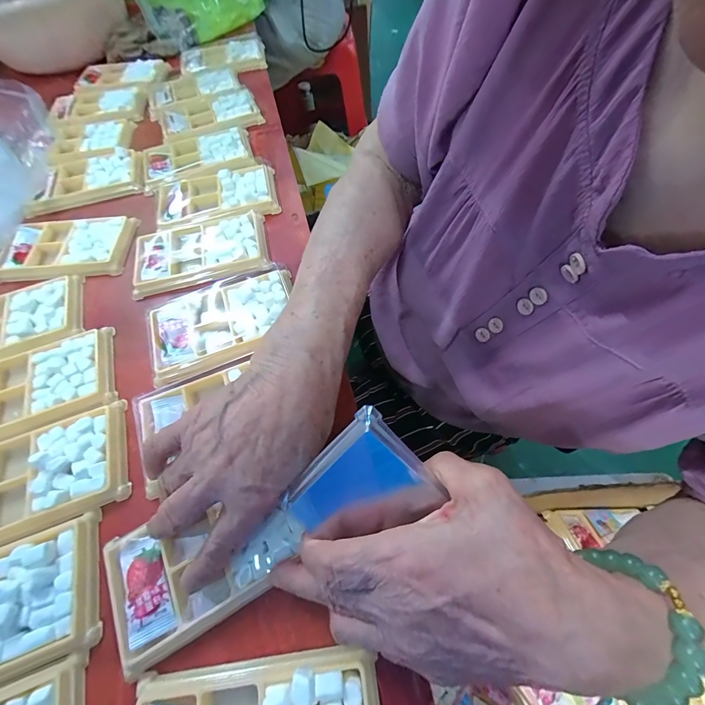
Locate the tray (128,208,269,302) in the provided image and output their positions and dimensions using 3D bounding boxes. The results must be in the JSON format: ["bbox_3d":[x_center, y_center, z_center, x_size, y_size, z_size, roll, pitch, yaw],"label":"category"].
[{"bbox_3d":[-0.158,-0.104,0.345,0.134,0.012,0.079,-13,63,-2],"label":"tray"}]

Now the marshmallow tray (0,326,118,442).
[{"bbox_3d":[-0.275,0.033,0.284,0.136,0.015,0.078,-21,64,-7],"label":"marshmallow tray"}]

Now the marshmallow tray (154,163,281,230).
[{"bbox_3d":[-0.159,-0.179,0.385,0.142,0.021,0.081,-13,63,-3],"label":"marshmallow tray"}]

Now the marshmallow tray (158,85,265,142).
[{"bbox_3d":[-0.199,-0.332,0.466,0.131,0.014,0.094,-19,64,-6],"label":"marshmallow tray"}]

